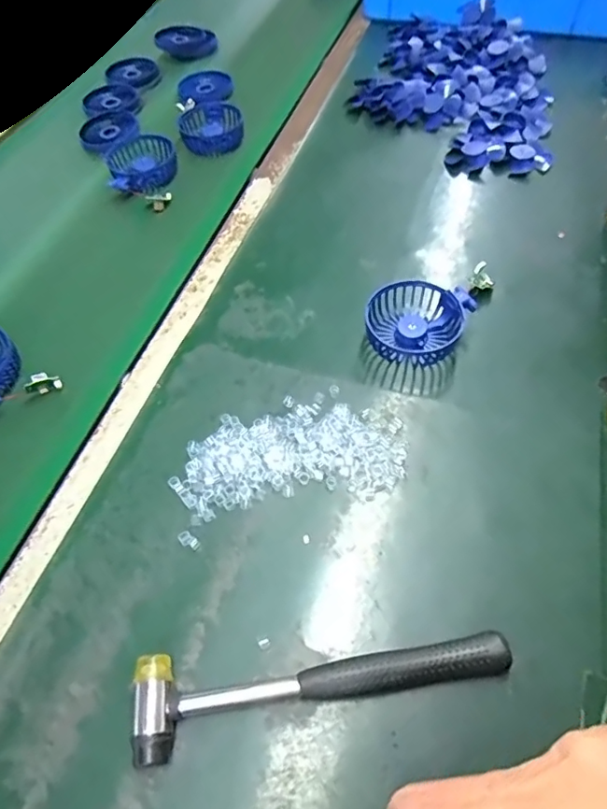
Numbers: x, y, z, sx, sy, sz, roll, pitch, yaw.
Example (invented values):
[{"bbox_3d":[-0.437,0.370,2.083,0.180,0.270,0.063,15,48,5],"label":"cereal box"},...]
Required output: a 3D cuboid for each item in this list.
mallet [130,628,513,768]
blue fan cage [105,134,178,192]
[{"bbox_3d":[0.011,0.171,0.342,0.234,0.023,0.055,-11,57,-4],"label":"mallet"},{"bbox_3d":[-0.207,-0.308,0.678,0.084,0.025,0.095,-9,57,-3],"label":"blue fan cage"}]

